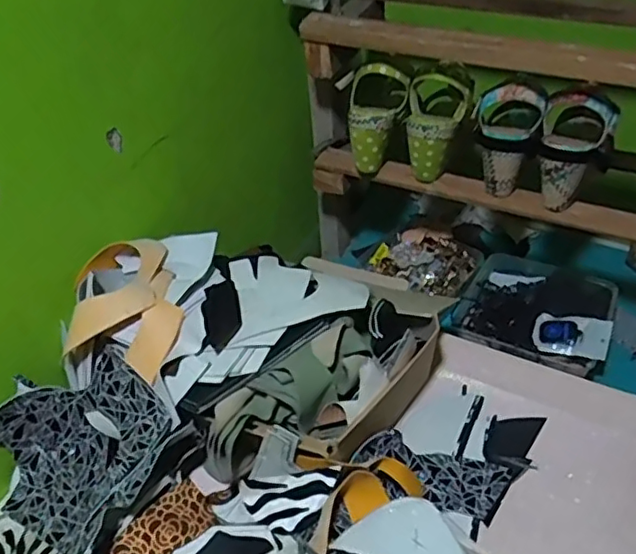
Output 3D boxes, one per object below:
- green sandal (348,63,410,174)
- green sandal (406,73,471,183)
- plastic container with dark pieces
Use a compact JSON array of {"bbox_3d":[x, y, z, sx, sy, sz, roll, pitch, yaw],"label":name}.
[{"bbox_3d":[0.081,-0.219,0.834,0.077,0.131,0.083,0,41,4],"label":"green sandal"},{"bbox_3d":[0.154,-0.195,0.810,0.077,0.124,0.072,7,42,12],"label":"green sandal"},{"bbox_3d":[0.317,0.042,0.908,0.206,0.055,0.202,17,45,21],"label":"plastic container with dark pieces"}]

